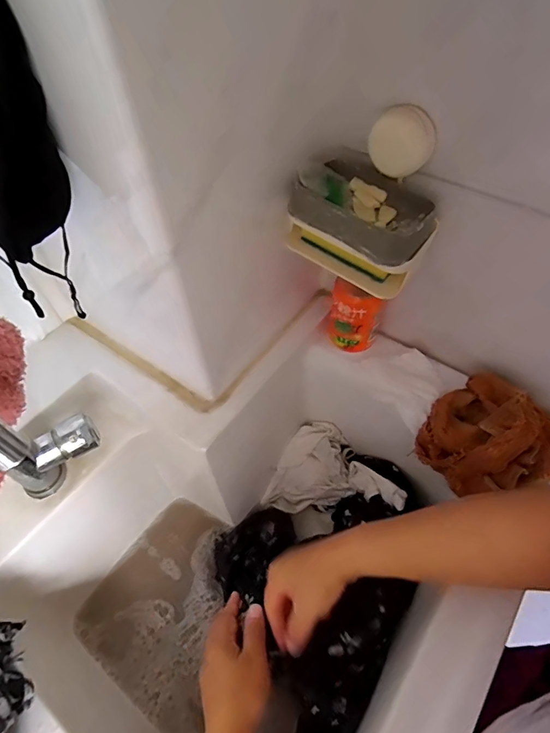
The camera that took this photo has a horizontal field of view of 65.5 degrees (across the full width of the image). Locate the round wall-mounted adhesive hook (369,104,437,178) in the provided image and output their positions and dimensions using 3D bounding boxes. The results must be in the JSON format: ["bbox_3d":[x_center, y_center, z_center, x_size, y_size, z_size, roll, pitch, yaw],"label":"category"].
[{"bbox_3d":[0.112,-0.199,0.379,0.056,0.052,0.014,14,56,13],"label":"round wall-mounted adhesive hook"}]

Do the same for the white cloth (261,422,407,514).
[{"bbox_3d":[0.081,0.143,0.612,0.176,0.089,0.115,5,55,6],"label":"white cloth"}]

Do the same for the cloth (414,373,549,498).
[{"bbox_3d":[0.239,0.075,0.469,0.124,0.077,0.118,-21,56,-12],"label":"cloth"}]

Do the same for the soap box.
[{"bbox_3d":[0.082,-0.137,0.413,0.134,0.080,0.088,32,62,23],"label":"soap box"}]

